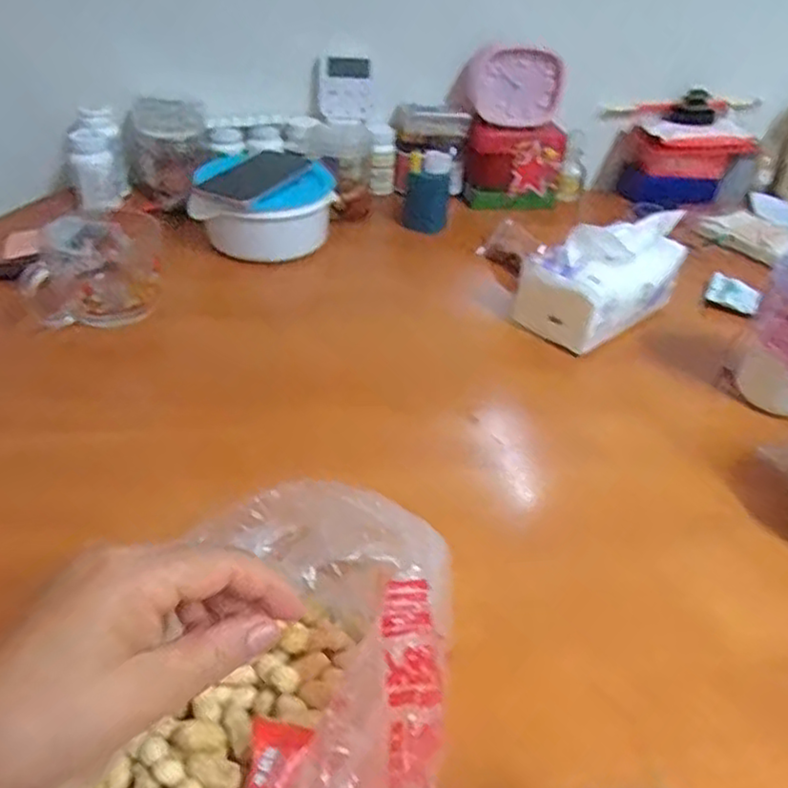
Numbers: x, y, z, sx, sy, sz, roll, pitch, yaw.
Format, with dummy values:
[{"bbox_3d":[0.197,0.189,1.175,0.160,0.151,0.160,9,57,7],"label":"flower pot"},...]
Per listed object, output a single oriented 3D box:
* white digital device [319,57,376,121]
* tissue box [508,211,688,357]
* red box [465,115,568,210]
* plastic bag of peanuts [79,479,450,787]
[{"bbox_3d":[-0.062,-0.399,0.895,0.073,0.069,0.016,-2,39,-9],"label":"white digital device"},{"bbox_3d":[0.211,-0.121,0.699,0.155,0.102,0.097,-27,48,-34],"label":"tissue box"},{"bbox_3d":[0.164,-0.315,0.943,0.132,0.102,0.056,8,38,3],"label":"red box"},{"bbox_3d":[-0.065,0.151,0.317,0.167,0.081,0.247,15,39,14],"label":"plastic bag of peanuts"}]

